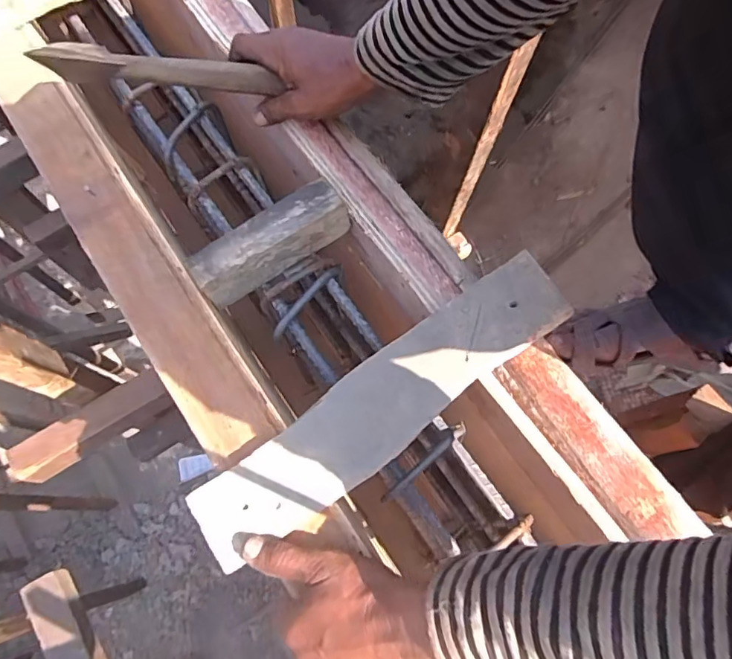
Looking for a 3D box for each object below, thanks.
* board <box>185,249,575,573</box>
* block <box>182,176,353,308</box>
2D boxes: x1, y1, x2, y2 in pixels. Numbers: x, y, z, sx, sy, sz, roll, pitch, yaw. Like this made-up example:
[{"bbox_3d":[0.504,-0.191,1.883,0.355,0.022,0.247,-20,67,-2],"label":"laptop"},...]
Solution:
[{"bbox_3d":[0.018,0.058,0.426,0.337,0.011,0.071,-36,75,-9],"label":"board"},{"bbox_3d":[-0.089,-0.080,0.491,0.146,0.053,0.036,-33,74,-10],"label":"block"}]

